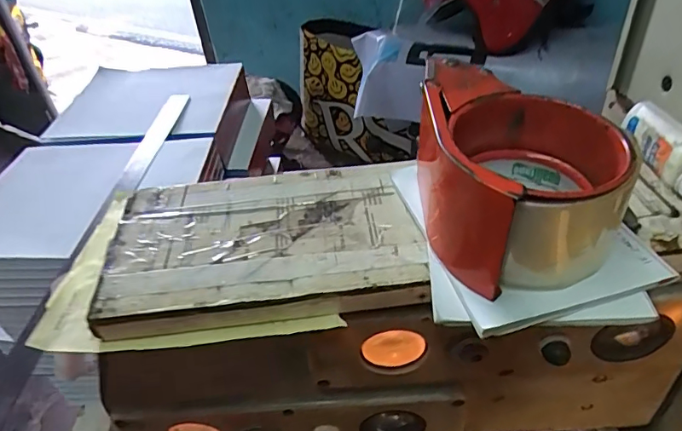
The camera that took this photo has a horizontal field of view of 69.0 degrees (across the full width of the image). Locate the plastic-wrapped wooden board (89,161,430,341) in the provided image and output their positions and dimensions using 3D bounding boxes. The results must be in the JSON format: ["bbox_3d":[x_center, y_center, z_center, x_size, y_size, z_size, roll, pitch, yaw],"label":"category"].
[{"bbox_3d":[-0.043,0.014,0.281,0.166,0.019,0.102,-6,39,-1],"label":"plastic-wrapped wooden board"}]

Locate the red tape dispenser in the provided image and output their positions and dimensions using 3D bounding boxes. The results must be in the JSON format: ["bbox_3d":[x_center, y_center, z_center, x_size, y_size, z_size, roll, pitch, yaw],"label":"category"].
[{"bbox_3d":[0.084,-0.024,0.251,0.083,0.065,0.124,-8,37,0],"label":"red tape dispenser"}]

